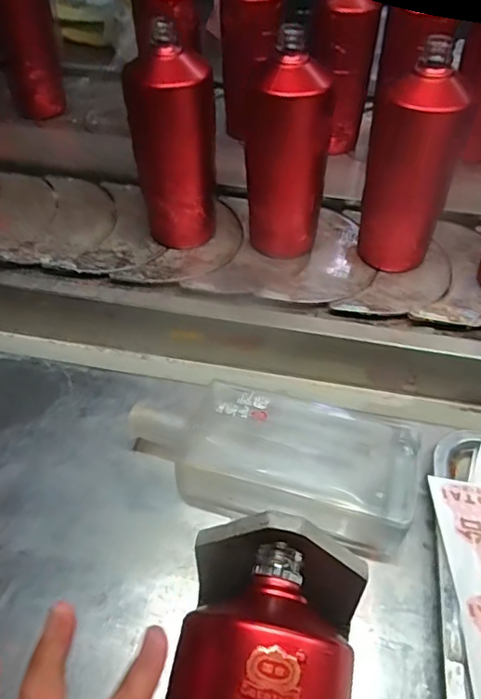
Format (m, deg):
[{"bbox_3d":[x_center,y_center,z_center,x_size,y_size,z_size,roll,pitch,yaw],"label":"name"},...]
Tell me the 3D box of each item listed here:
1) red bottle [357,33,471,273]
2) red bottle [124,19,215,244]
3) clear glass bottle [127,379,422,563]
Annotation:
[{"bbox_3d":[0.159,-0.168,0.516,0.068,0.197,0.067,-22,56,-17],"label":"red bottle"},{"bbox_3d":[-0.066,-0.200,0.545,0.070,0.203,0.064,1,53,-1],"label":"red bottle"},{"bbox_3d":[0.021,0.087,0.423,0.225,0.049,0.102,13,47,12],"label":"clear glass bottle"}]

